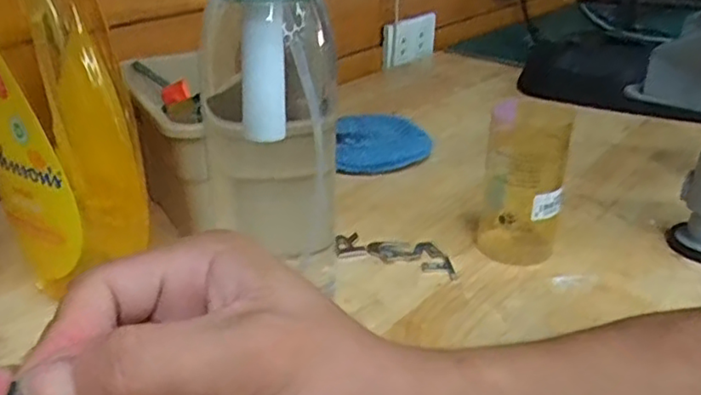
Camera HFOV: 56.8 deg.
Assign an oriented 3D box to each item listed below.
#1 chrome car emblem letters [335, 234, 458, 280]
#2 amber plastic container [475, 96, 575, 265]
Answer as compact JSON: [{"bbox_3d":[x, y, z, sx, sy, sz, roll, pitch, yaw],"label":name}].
[{"bbox_3d":[0.031,0.036,0.437,0.082,0.006,0.033,9,28,15],"label":"chrome car emblem letters"},{"bbox_3d":[0.113,-0.009,0.423,0.052,0.097,0.046,9,28,15],"label":"amber plastic container"}]

